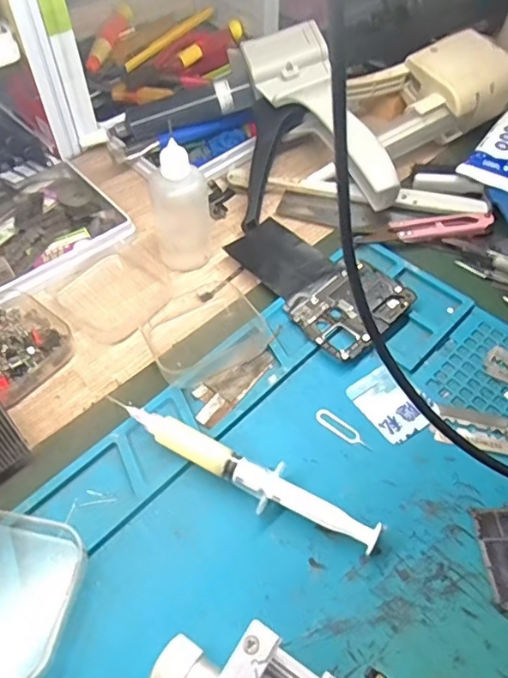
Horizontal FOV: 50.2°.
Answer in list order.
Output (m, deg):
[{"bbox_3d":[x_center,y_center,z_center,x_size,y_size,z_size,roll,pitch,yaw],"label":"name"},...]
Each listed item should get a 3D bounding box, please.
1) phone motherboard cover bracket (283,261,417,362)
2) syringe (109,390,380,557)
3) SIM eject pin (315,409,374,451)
[{"bbox_3d":[0.058,-0.020,0.324,0.067,0.007,0.053,-34,62,-23],"label":"phone motherboard cover bracket"},{"bbox_3d":[-0.007,0.064,0.258,0.136,0.014,0.017,23,57,15],"label":"syringe"},{"bbox_3d":[0.046,0.047,0.281,0.033,0.004,0.008,33,65,22],"label":"SIM eject pin"}]

